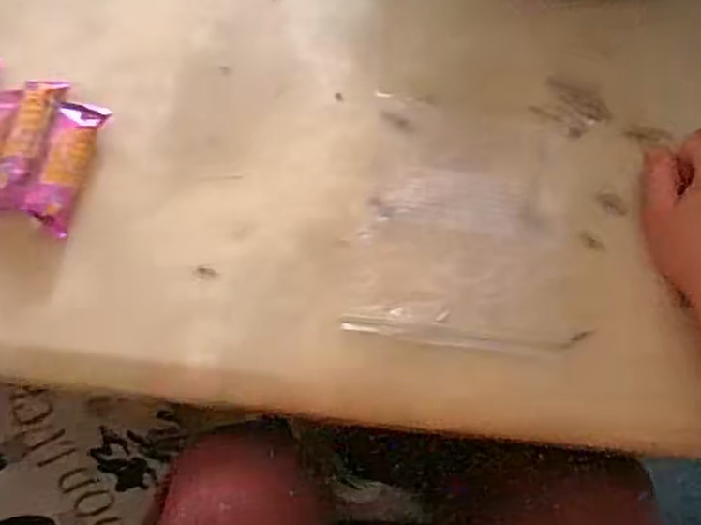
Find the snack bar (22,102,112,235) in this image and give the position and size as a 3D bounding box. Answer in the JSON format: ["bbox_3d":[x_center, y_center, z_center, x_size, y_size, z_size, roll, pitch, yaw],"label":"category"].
[{"bbox_3d":[-0.180,-0.061,0.439,0.027,0.013,0.083,13,74,4],"label":"snack bar"}]

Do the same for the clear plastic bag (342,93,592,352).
[{"bbox_3d":[0.074,-0.028,0.440,0.133,0.005,0.156,6,72,3],"label":"clear plastic bag"}]

